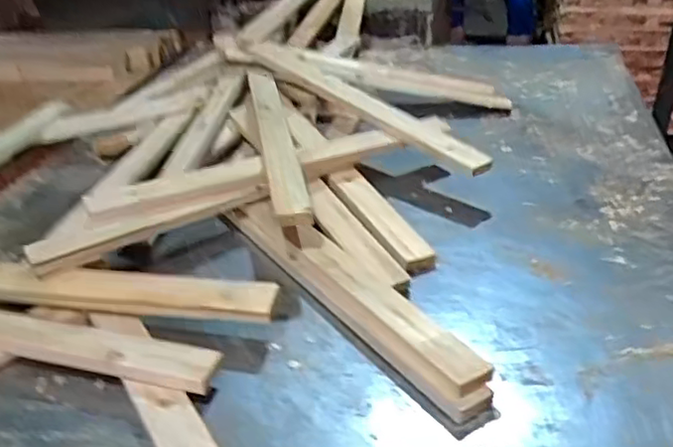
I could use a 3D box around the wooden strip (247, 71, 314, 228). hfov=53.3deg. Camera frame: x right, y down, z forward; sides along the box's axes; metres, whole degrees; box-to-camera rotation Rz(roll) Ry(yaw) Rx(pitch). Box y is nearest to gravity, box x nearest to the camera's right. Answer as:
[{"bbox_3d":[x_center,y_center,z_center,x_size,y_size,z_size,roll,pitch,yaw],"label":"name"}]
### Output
[{"bbox_3d":[-0.089,-0.137,0.932,0.045,0.033,0.520,-8,32,-8],"label":"wooden strip"}]

